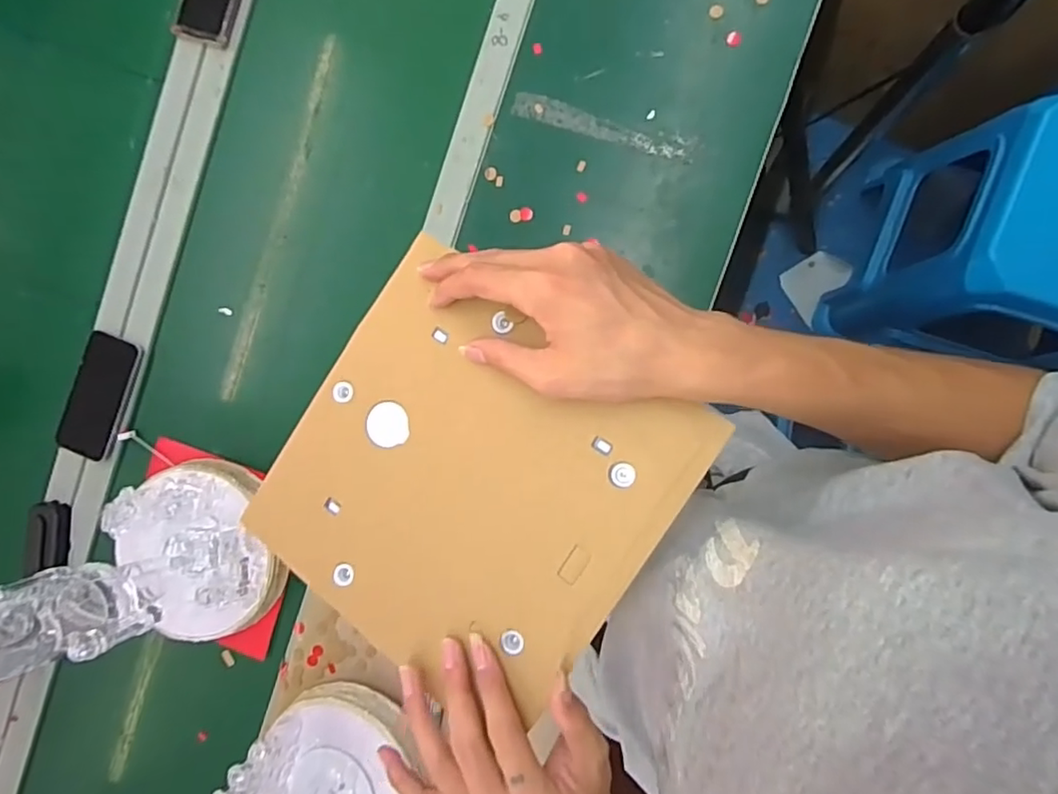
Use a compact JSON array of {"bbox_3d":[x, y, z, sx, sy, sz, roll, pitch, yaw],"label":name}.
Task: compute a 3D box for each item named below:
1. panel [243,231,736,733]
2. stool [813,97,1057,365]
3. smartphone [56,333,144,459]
[{"bbox_3d":[-0.038,0.047,0.343,0.212,0.008,0.202,34,94,16],"label":"panel"},{"bbox_3d":[0.811,-0.273,1.020,0.345,0.474,0.329,20,93,8],"label":"stool"},{"bbox_3d":[-0.545,-0.001,0.758,0.072,0.012,0.158,19,91,2],"label":"smartphone"}]

